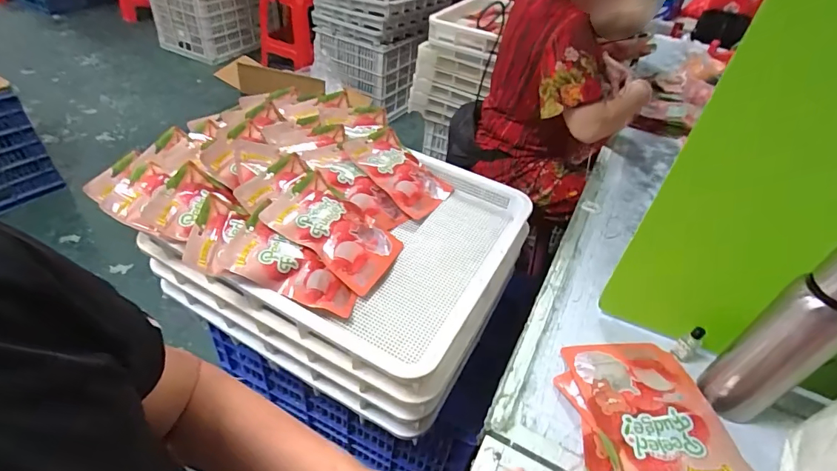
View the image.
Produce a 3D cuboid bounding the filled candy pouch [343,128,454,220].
[{"bbox_3d":[-0.041,-0.135,0.919,0.221,0.018,0.137,44,51,8],"label":"filled candy pouch"}]

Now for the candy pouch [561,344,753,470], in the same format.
[{"bbox_3d":[0.309,0.233,0.569,0.172,0.035,0.225,1,42,-7],"label":"candy pouch"}]

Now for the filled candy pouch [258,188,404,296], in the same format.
[{"bbox_3d":[-0.143,-0.009,0.763,0.223,0.025,0.150,36,45,0],"label":"filled candy pouch"}]

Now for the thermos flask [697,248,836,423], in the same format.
[{"bbox_3d":[0.442,0.118,0.506,0.062,0.262,0.061,15,42,8],"label":"thermos flask"}]

